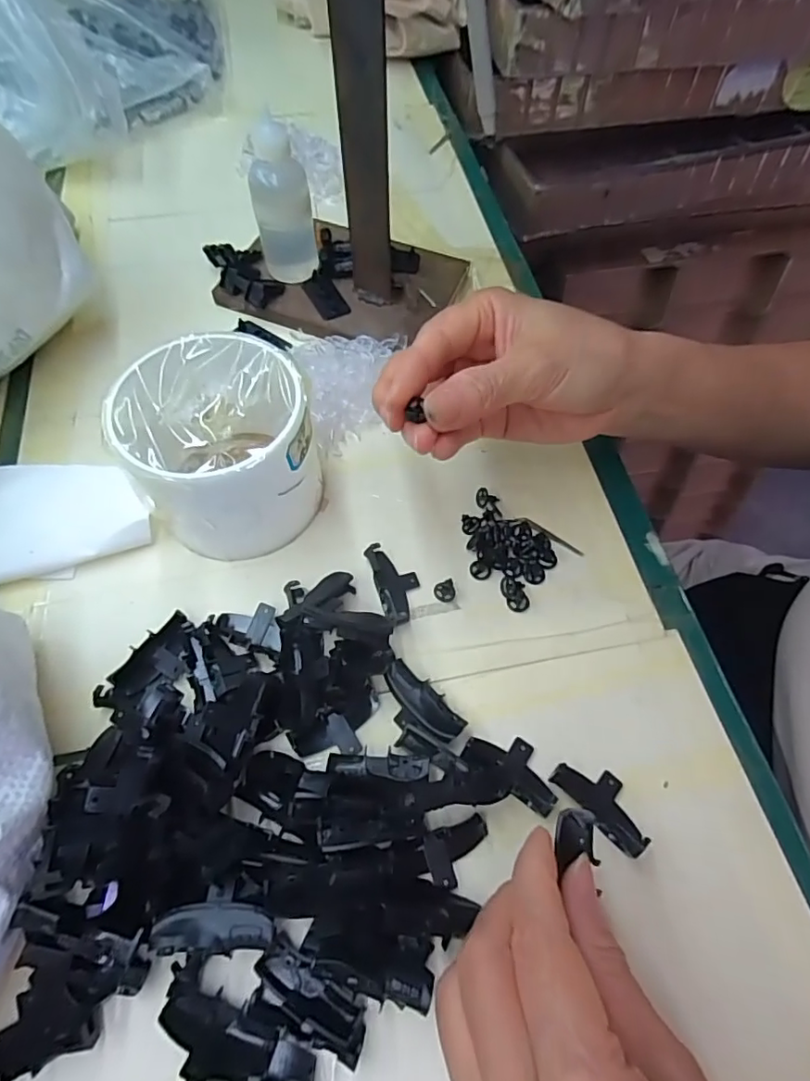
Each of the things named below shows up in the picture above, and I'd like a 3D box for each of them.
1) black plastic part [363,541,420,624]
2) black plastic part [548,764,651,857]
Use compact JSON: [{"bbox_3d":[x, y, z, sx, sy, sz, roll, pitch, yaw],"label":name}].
[{"bbox_3d":[-0.004,0.020,0.271,0.022,0.013,0.044,-15,63,-9],"label":"black plastic part"},{"bbox_3d":[0.083,0.106,0.226,0.022,0.010,0.040,-38,69,-20],"label":"black plastic part"}]

